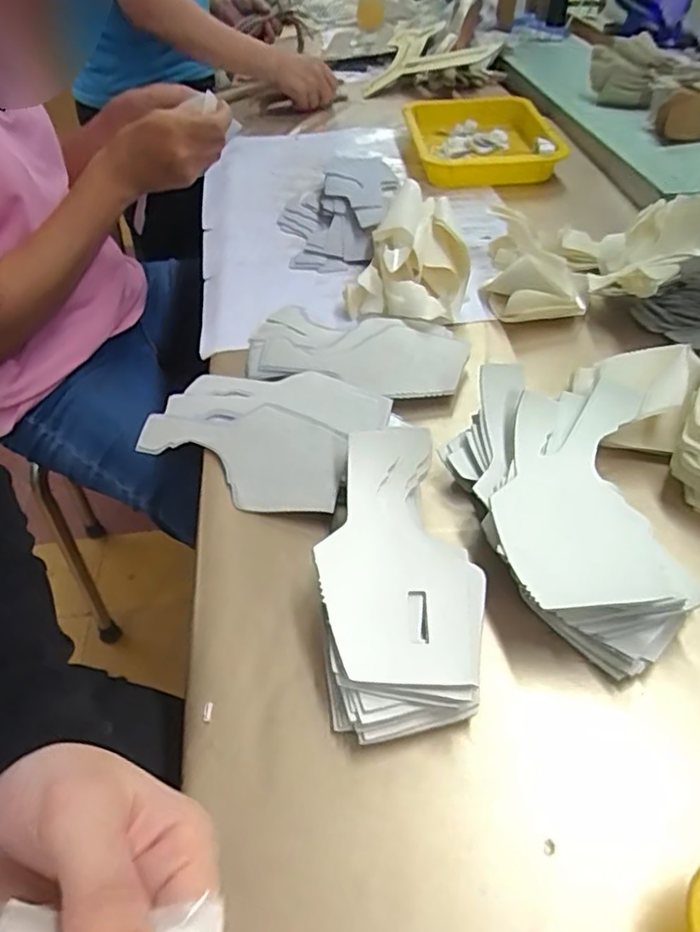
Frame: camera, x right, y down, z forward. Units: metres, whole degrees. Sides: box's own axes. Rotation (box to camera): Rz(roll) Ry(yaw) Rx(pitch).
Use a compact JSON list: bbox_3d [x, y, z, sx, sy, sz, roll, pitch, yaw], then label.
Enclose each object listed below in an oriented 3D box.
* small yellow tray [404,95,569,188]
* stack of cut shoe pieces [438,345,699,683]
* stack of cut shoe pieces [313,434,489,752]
[{"bbox_3d":[0.183,-0.471,0.886,0.185,0.047,0.252,-1,46,2],"label":"small yellow tray"},{"bbox_3d":[0.156,0.004,0.444,0.164,0.060,0.265,12,48,13],"label":"stack of cut shoe pieces"},{"bbox_3d":[0.028,0.067,0.399,0.094,0.051,0.194,-7,46,-4],"label":"stack of cut shoe pieces"}]

